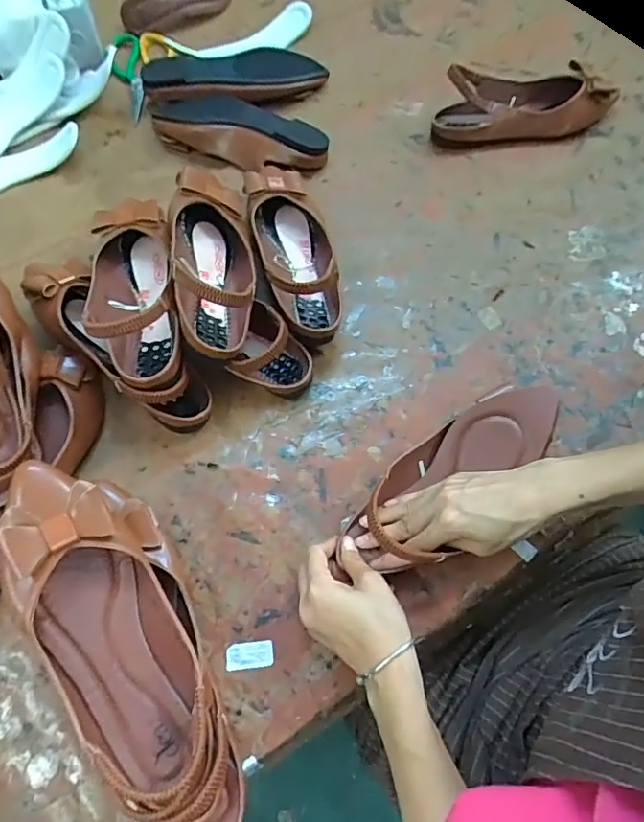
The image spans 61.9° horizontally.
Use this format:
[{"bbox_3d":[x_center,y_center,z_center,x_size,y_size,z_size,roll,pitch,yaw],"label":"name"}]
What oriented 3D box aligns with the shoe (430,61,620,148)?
[{"bbox_3d":[0.259,-0.398,0.690,0.228,0.062,0.078,-11,66,-7],"label":"shoe"}]

